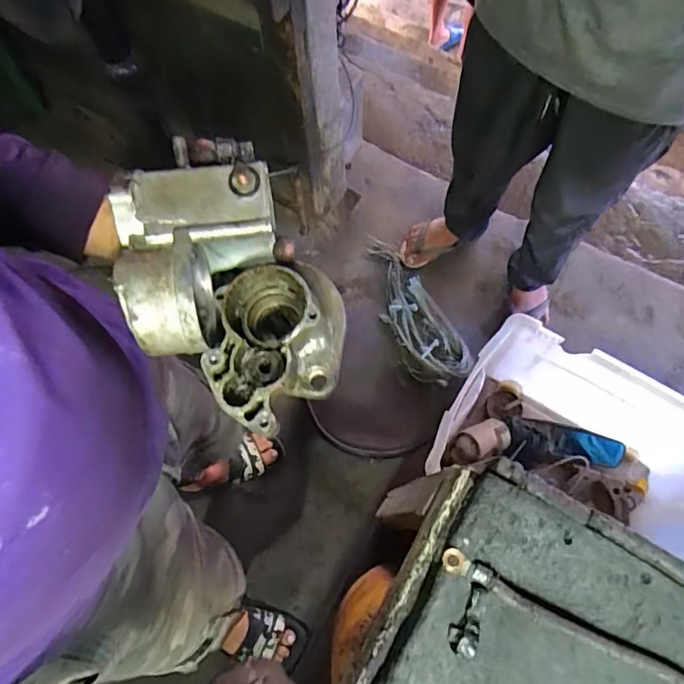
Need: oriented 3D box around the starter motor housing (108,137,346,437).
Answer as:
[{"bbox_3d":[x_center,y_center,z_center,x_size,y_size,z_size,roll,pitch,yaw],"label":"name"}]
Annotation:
[{"bbox_3d":[-0.078,-0.030,0.378,0.133,0.104,0.178,-34,74,-10],"label":"starter motor housing"}]

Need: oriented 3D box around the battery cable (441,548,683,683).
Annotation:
[{"bbox_3d":[0.244,0.388,0.388,0.215,0.034,0.495,-17,71,-5],"label":"battery cable"}]

